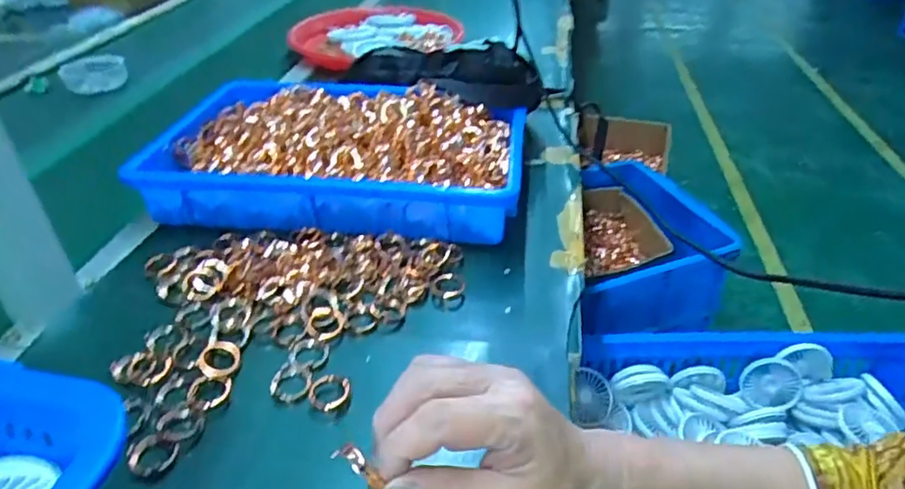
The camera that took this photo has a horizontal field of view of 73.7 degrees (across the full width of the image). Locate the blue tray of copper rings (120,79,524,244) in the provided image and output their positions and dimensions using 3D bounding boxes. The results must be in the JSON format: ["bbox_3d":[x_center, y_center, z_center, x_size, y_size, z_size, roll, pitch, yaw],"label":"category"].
[{"bbox_3d":[-0.110,-0.097,0.622,0.352,0.070,0.224,0,39,6],"label":"blue tray of copper rings"}]

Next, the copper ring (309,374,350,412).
[{"bbox_3d":[-0.082,0.100,0.409,0.025,0.008,0.029,5,40,12],"label":"copper ring"}]

